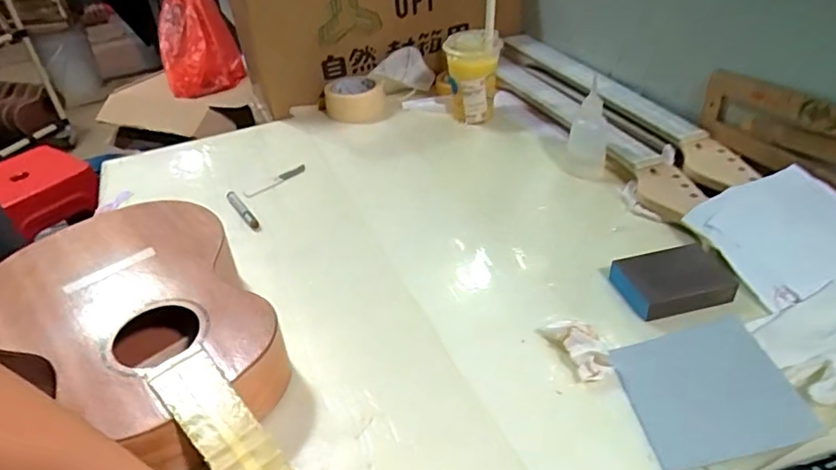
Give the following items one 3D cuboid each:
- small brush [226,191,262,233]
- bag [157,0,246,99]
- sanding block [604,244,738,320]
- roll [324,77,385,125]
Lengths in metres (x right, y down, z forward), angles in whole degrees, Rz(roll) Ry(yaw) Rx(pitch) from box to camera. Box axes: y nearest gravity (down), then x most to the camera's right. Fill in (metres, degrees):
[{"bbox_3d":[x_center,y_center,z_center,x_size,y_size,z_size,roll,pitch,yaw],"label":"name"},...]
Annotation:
[{"bbox_3d":[-0.230,-0.030,0.744,0.014,0.018,0.098,-26,41,-25],"label":"small brush"},{"bbox_3d":[-0.540,-0.471,1.391,0.177,0.094,0.318,-13,66,-10],"label":"bag"},{"bbox_3d":[0.255,0.041,0.562,0.105,0.027,0.069,-11,37,-8],"label":"sanding block"},{"bbox_3d":[-0.109,-0.233,0.967,0.101,0.048,0.101,-4,36,3],"label":"roll"}]

